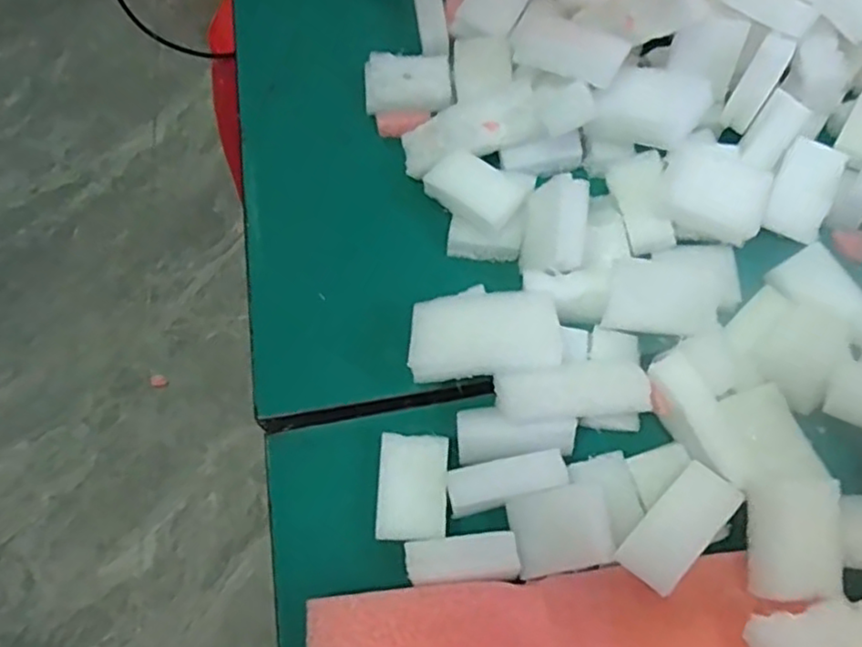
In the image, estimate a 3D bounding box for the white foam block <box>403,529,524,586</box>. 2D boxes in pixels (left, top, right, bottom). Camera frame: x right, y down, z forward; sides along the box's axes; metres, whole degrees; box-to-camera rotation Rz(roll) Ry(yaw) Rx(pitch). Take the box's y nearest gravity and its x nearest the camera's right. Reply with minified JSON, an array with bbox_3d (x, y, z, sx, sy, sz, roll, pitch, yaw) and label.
[{"bbox_3d":[0.012,0.092,0.267,0.043,0.008,0.017,-4,65,2],"label":"white foam block"}]

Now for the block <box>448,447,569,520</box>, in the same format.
[{"bbox_3d":[0.031,0.064,0.282,0.049,0.010,0.017,-19,64,12],"label":"block"}]

